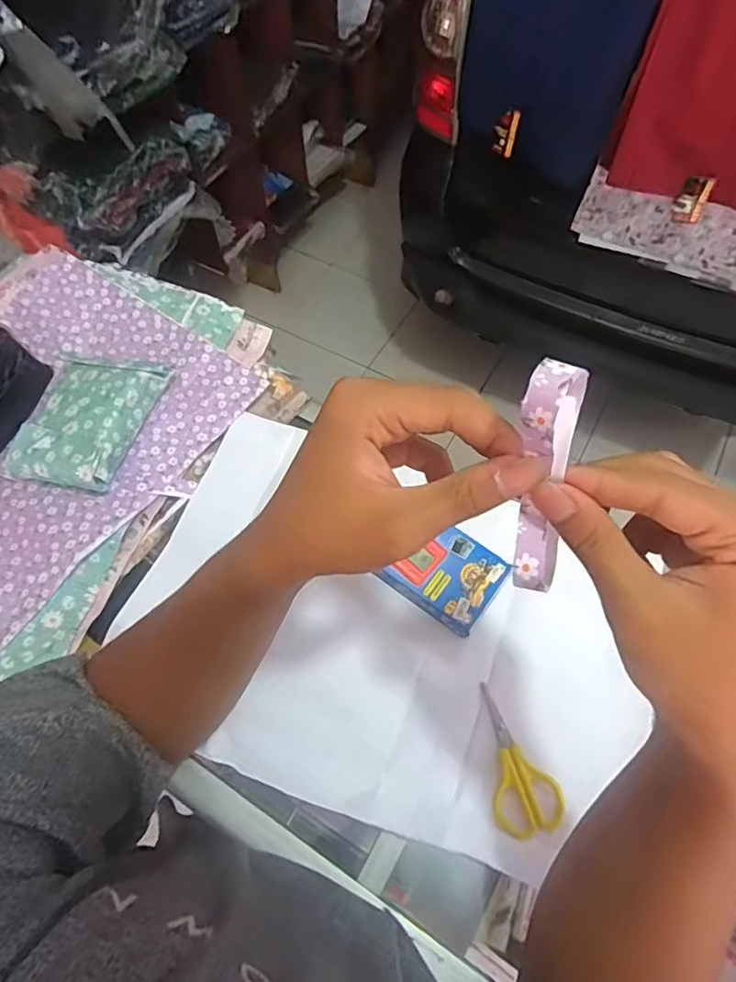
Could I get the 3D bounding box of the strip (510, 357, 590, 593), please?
[{"bbox_3d":[0.070,-0.004,0.227,0.027,0.099,0.023,-4,32,-2],"label":"strip"}]

